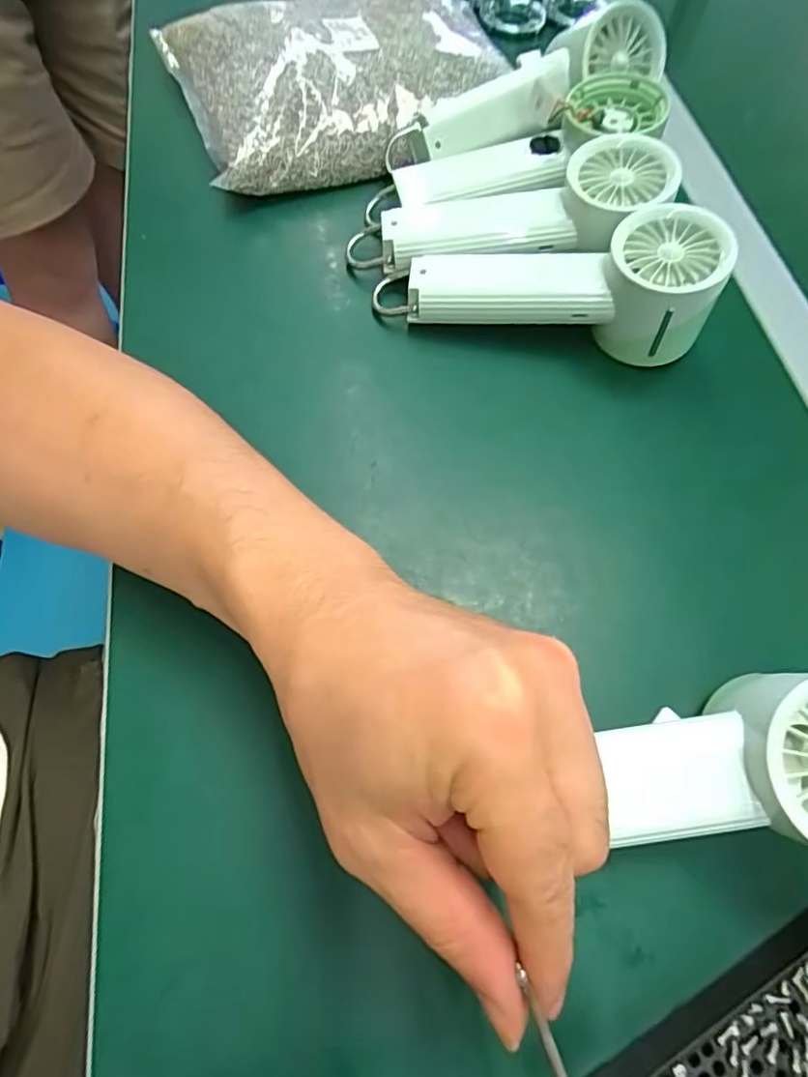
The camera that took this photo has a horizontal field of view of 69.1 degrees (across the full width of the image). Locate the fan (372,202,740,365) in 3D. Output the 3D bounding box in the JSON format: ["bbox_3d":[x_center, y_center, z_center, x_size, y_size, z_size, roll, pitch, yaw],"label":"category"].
[{"bbox_3d":[0.077,-0.148,0.334,0.187,0.064,0.060,8,64,1],"label":"fan"}]

